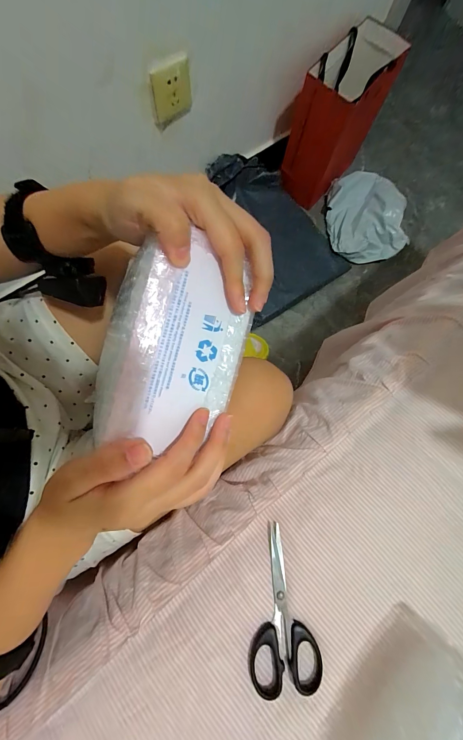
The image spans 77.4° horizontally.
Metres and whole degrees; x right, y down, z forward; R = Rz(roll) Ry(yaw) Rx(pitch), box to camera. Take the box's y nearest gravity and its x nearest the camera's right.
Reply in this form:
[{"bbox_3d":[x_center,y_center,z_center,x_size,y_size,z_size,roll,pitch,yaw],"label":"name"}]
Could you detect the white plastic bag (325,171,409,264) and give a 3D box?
[{"bbox_3d":[0.429,-0.491,0.932,0.227,0.085,0.286,5,76,-3],"label":"white plastic bag"}]

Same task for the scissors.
[{"bbox_3d":[0.045,0.224,0.275,0.063,0.007,0.132,-5,74,-3],"label":"scissors"}]

